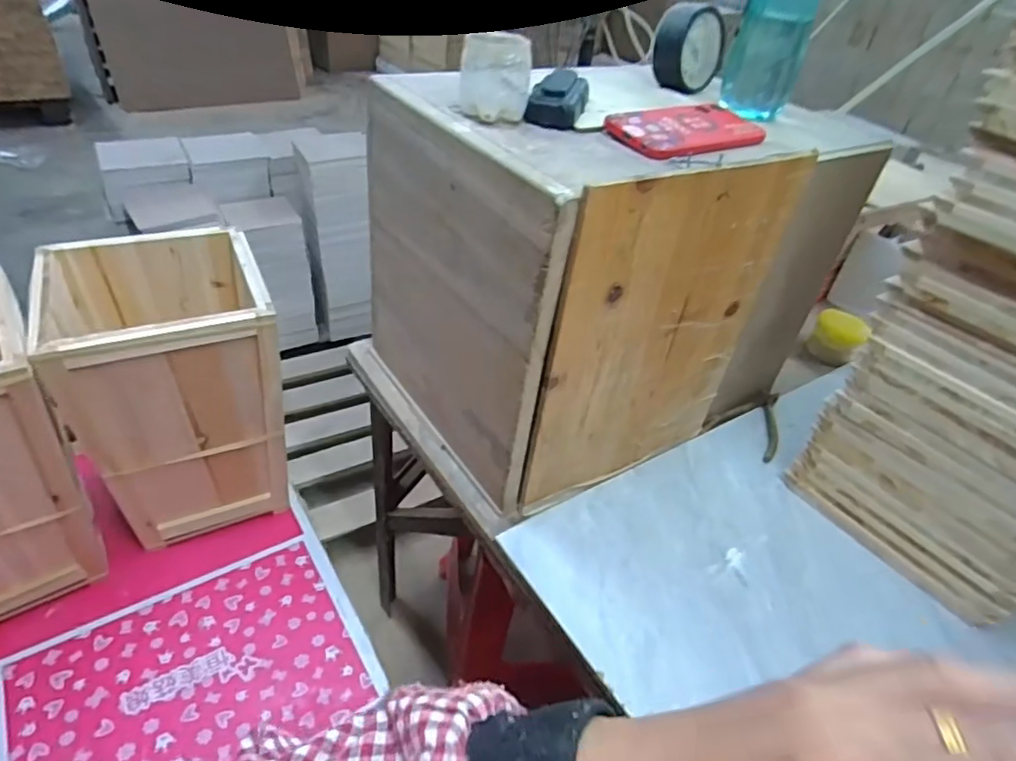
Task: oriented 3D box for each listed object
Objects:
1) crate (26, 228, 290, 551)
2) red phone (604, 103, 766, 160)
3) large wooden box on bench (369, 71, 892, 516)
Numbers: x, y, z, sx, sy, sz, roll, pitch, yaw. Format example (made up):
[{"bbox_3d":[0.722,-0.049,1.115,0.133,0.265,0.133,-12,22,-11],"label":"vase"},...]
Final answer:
[{"bbox_3d":[-0.457,0.013,0.854,0.239,0.361,0.248,-15,44,-25],"label":"crate"},{"bbox_3d":[0.177,-0.244,0.586,0.171,0.016,0.090,-23,48,-32],"label":"red phone"},{"bbox_3d":[0.120,-0.138,0.742,0.466,0.367,0.319,-17,45,-27],"label":"large wooden box on bench"}]

